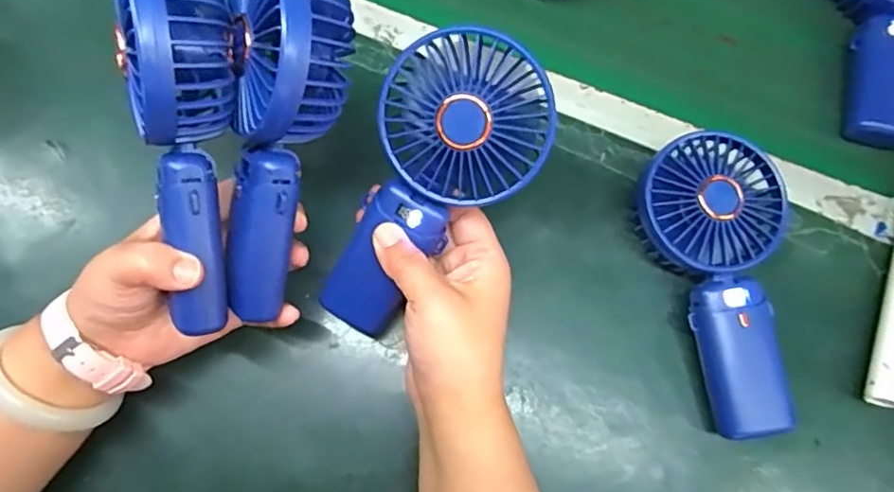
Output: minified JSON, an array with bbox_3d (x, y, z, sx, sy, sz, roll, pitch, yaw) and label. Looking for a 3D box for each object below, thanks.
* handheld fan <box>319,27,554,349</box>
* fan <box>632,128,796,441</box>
[{"bbox_3d":[-0.014,-0.027,0.327,0.081,0.053,0.181,37,108,8],"label":"handheld fan"},{"bbox_3d":[0.176,0.022,0.374,0.082,0.050,0.177,-16,76,-5],"label":"fan"}]

